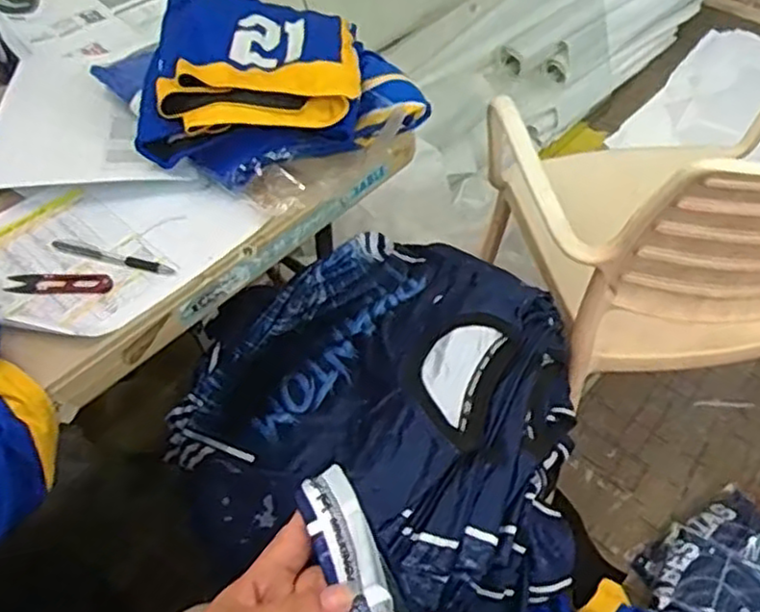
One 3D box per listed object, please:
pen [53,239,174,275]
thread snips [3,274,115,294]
[{"bbox_3d":[-0.263,-0.048,0.696,0.128,0.010,0.015,12,52,9],"label":"pen"},{"bbox_3d":[-0.309,-0.022,0.674,0.100,0.004,0.024,-1,52,-2],"label":"thread snips"}]

